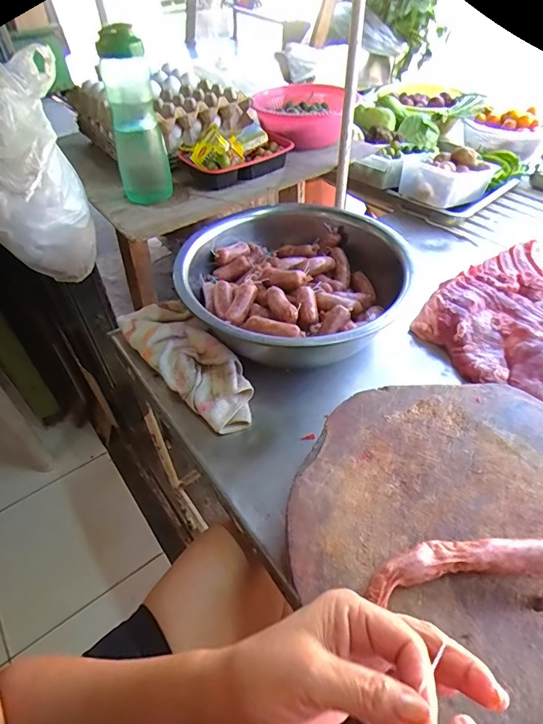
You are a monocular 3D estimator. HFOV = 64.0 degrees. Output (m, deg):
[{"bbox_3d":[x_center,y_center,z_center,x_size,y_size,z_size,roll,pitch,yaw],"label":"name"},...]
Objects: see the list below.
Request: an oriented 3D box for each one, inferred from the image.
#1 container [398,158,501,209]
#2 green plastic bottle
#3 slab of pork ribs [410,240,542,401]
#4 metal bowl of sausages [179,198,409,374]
[{"bbox_3d":[0.434,-0.450,1.042,0.237,0.082,0.131,-29,52,-22],"label":"container"},{"bbox_3d":[-0.236,-0.409,0.741,0.089,0.253,0.073,-17,49,-13],"label":"green plastic bottle"},{"bbox_3d":[0.436,-0.065,0.714,0.303,0.056,0.292,-31,53,-23],"label":"slab of pork ribs"},{"bbox_3d":[0.032,-0.147,0.730,0.359,0.111,0.387,-2,47,2],"label":"metal bowl of sausages"}]

